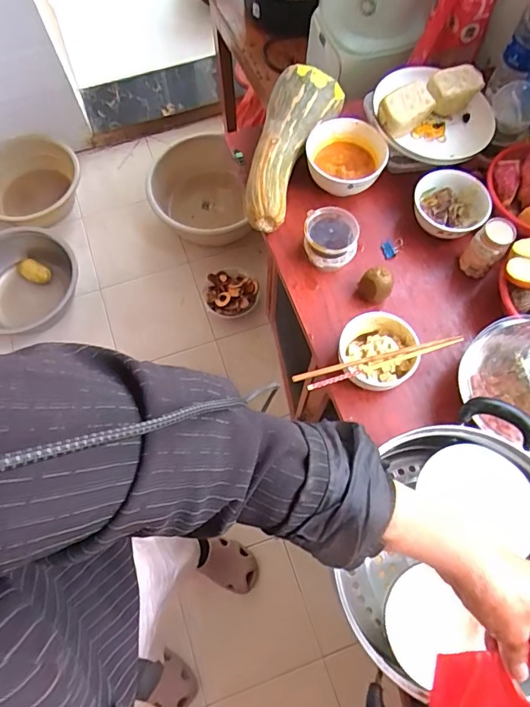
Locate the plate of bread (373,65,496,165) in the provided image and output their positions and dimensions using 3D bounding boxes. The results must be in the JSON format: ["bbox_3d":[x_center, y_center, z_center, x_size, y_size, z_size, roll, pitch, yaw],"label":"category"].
[{"bbox_3d":[0.271,-0.384,0.767,0.192,0.076,0.168,15,69,6],"label":"plate of bread"}]

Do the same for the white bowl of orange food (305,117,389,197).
[{"bbox_3d":[0.129,-0.311,0.768,0.123,0.065,0.120,0,68,0],"label":"white bowl of orange food"}]

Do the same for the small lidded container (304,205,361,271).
[{"bbox_3d":[0.097,-0.170,0.719,0.076,0.069,0.078,0,68,0],"label":"small lidded container"}]

